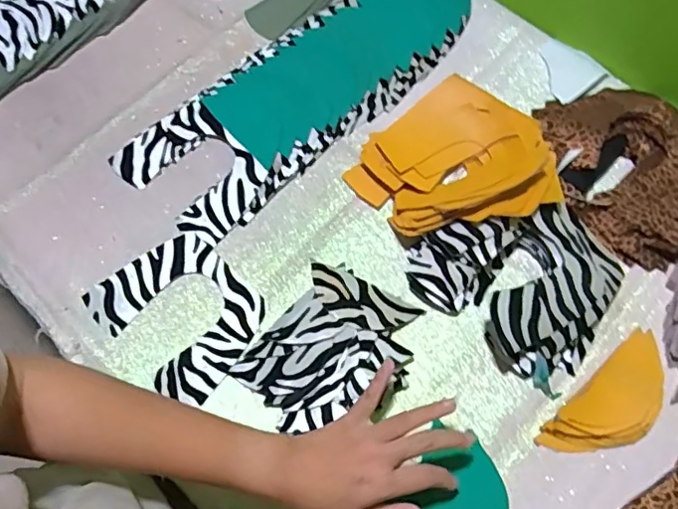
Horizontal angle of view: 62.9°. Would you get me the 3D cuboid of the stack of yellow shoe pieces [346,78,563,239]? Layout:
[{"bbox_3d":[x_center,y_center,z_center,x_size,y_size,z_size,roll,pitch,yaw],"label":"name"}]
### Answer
[{"bbox_3d":[0.116,-0.089,0.558,0.171,0.054,0.166,-34,73,-13],"label":"stack of yellow shoe pieces"}]

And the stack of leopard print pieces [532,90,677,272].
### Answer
[{"bbox_3d":[0.291,-0.094,0.574,0.199,0.034,0.173,32,71,11],"label":"stack of leopard print pieces"}]

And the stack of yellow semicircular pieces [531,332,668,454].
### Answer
[{"bbox_3d":[0.241,0.130,0.478,0.133,0.026,0.060,-38,74,-15],"label":"stack of yellow semicircular pieces"}]

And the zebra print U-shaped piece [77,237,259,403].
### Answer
[{"bbox_3d":[-0.147,0.054,0.523,0.121,0.004,0.149,-42,75,-16],"label":"zebra print U-shaped piece"}]

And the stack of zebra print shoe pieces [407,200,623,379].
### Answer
[{"bbox_3d":[0.170,0.036,0.508,0.188,0.050,0.155,-11,69,-5],"label":"stack of zebra print shoe pieces"}]

